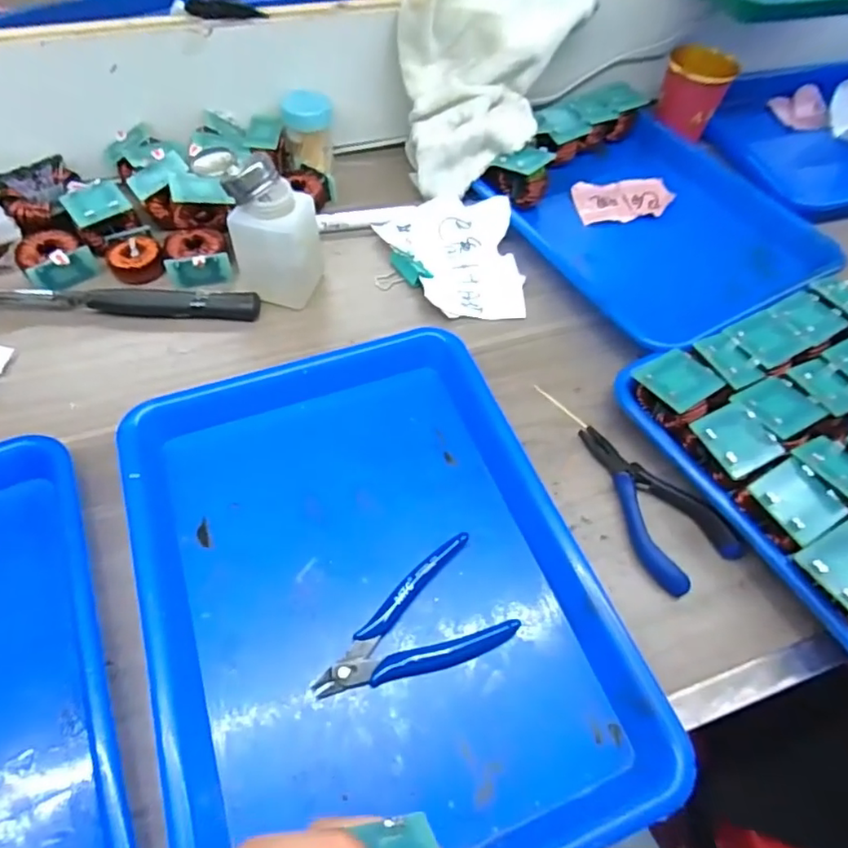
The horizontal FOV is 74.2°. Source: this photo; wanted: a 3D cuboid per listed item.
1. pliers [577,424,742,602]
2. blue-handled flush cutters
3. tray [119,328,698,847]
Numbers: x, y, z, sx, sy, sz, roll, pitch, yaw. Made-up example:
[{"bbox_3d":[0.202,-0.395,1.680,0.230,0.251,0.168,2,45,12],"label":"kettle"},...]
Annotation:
[{"bbox_3d":[0.150,0.050,0.385,0.055,0.024,0.123,-26,63,-19],"label":"pliers"},{"bbox_3d":[-0.009,0.123,0.332,0.117,0.011,0.064,-28,63,-20],"label":"blue-handled flush cutters"},{"bbox_3d":[-0.035,0.091,0.341,0.245,0.032,0.328,-16,61,-14],"label":"tray"}]

